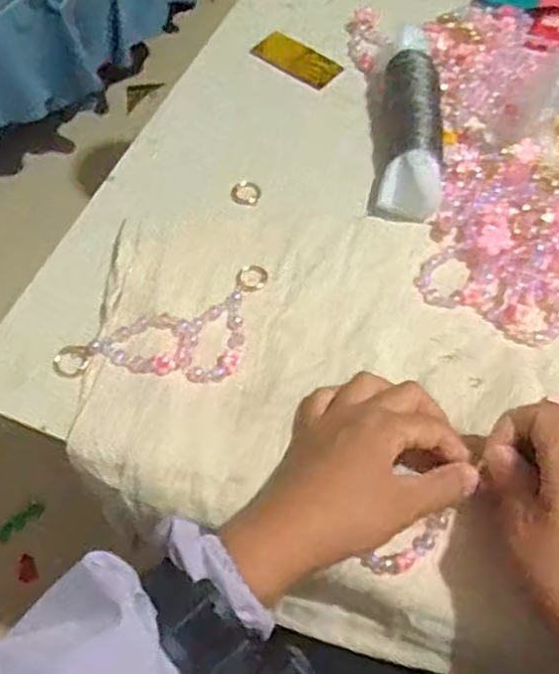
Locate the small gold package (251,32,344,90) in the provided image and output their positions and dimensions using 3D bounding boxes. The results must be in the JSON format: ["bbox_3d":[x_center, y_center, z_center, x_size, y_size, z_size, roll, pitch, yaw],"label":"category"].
[{"bbox_3d":[0.017,-0.253,0.640,0.082,0.004,0.041,36,65,20],"label":"small gold package"}]

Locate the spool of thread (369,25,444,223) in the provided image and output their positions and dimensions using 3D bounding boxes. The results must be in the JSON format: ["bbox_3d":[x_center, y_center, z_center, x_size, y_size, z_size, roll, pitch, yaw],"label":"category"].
[{"bbox_3d":[0.106,-0.179,0.572,0.054,0.039,0.193,6,59,4],"label":"spool of thread"}]

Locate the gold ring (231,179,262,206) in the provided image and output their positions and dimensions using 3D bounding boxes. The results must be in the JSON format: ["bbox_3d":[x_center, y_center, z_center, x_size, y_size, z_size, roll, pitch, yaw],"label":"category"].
[{"bbox_3d":[-0.027,-0.114,0.560,0.023,0.004,0.026,15,60,9],"label":"gold ring"}]

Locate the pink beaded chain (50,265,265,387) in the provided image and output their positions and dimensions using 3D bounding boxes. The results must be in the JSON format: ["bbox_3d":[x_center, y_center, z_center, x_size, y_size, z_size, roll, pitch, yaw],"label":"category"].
[{"bbox_3d":[-0.067,0.004,0.480,0.156,0.008,0.072,-26,62,-15],"label":"pink beaded chain"}]

